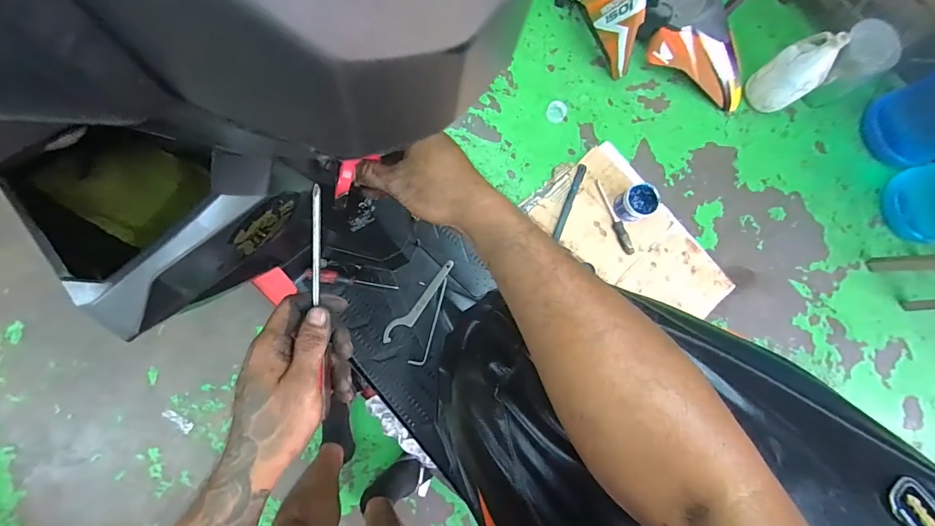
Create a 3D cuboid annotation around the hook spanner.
[{"bbox_3d":[-0.084,0.072,0.725,0.030,0.006,0.181,42,82,0],"label":"hook spanner"}]

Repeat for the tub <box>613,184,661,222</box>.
[{"bbox_3d":[0.512,-0.183,1.222,0.103,0.082,0.096,1,83,-5],"label":"tub"}]

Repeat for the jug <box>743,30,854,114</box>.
[{"bbox_3d":[1.009,-0.588,1.239,0.112,0.285,0.141,-38,88,-7],"label":"jug"}]

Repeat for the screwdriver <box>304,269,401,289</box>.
[{"bbox_3d":[-0.209,0.033,0.725,0.164,0.018,0.022,12,82,-3],"label":"screwdriver"}]

